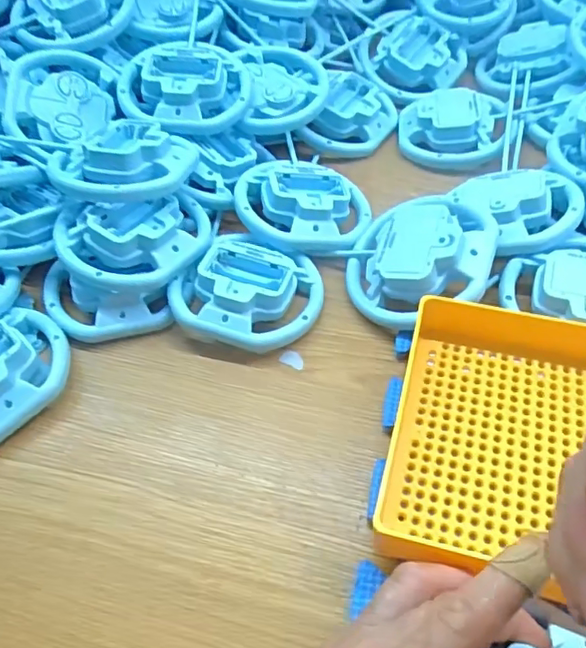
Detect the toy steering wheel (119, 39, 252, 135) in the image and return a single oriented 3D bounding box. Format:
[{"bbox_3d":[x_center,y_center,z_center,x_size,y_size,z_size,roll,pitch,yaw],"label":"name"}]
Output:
[{"bbox_3d":[-0.087,-0.195,0.476,0.098,0.032,0.094,-2,51,3],"label":"toy steering wheel"}]

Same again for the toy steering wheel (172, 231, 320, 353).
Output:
[{"bbox_3d":[-0.029,-0.023,0.396,0.091,0.029,0.091,-2,54,3],"label":"toy steering wheel"}]

